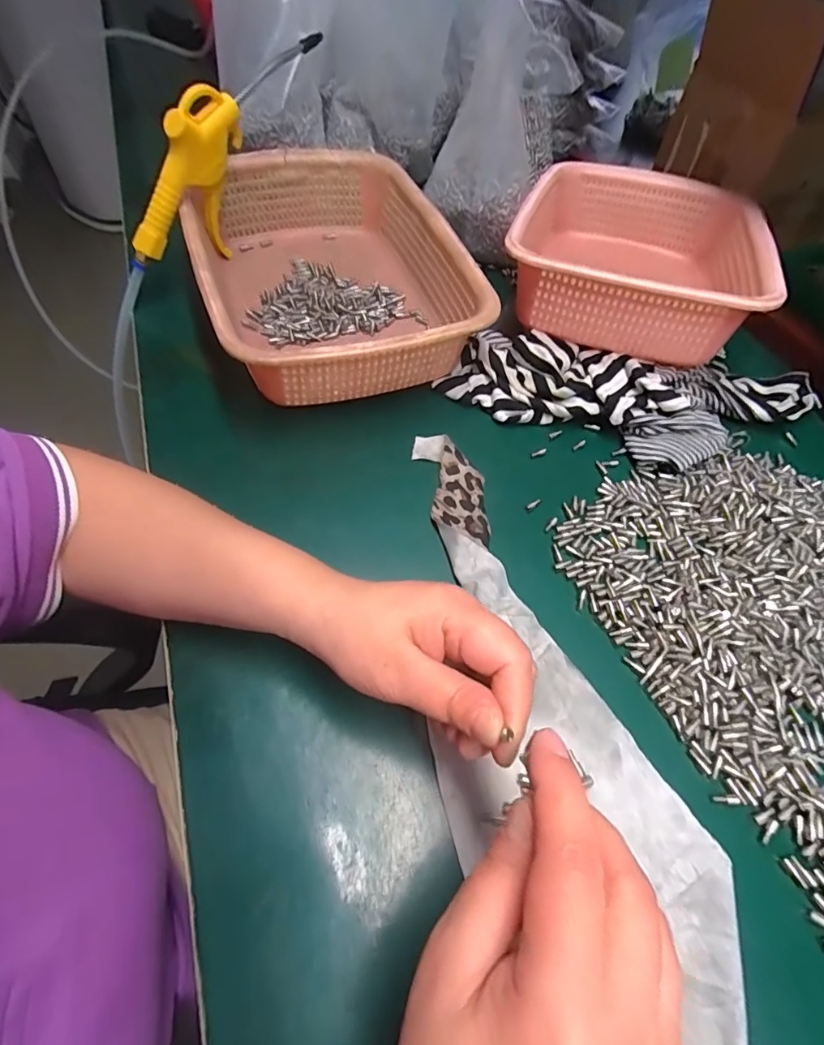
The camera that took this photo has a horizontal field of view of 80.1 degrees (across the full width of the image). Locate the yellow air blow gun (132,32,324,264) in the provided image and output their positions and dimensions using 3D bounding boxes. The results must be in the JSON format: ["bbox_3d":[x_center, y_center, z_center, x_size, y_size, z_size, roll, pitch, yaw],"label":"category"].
[{"bbox_3d":[-0.163,-0.322,0.427,0.039,0.114,0.231,44,101,23],"label":"yellow air blow gun"}]

